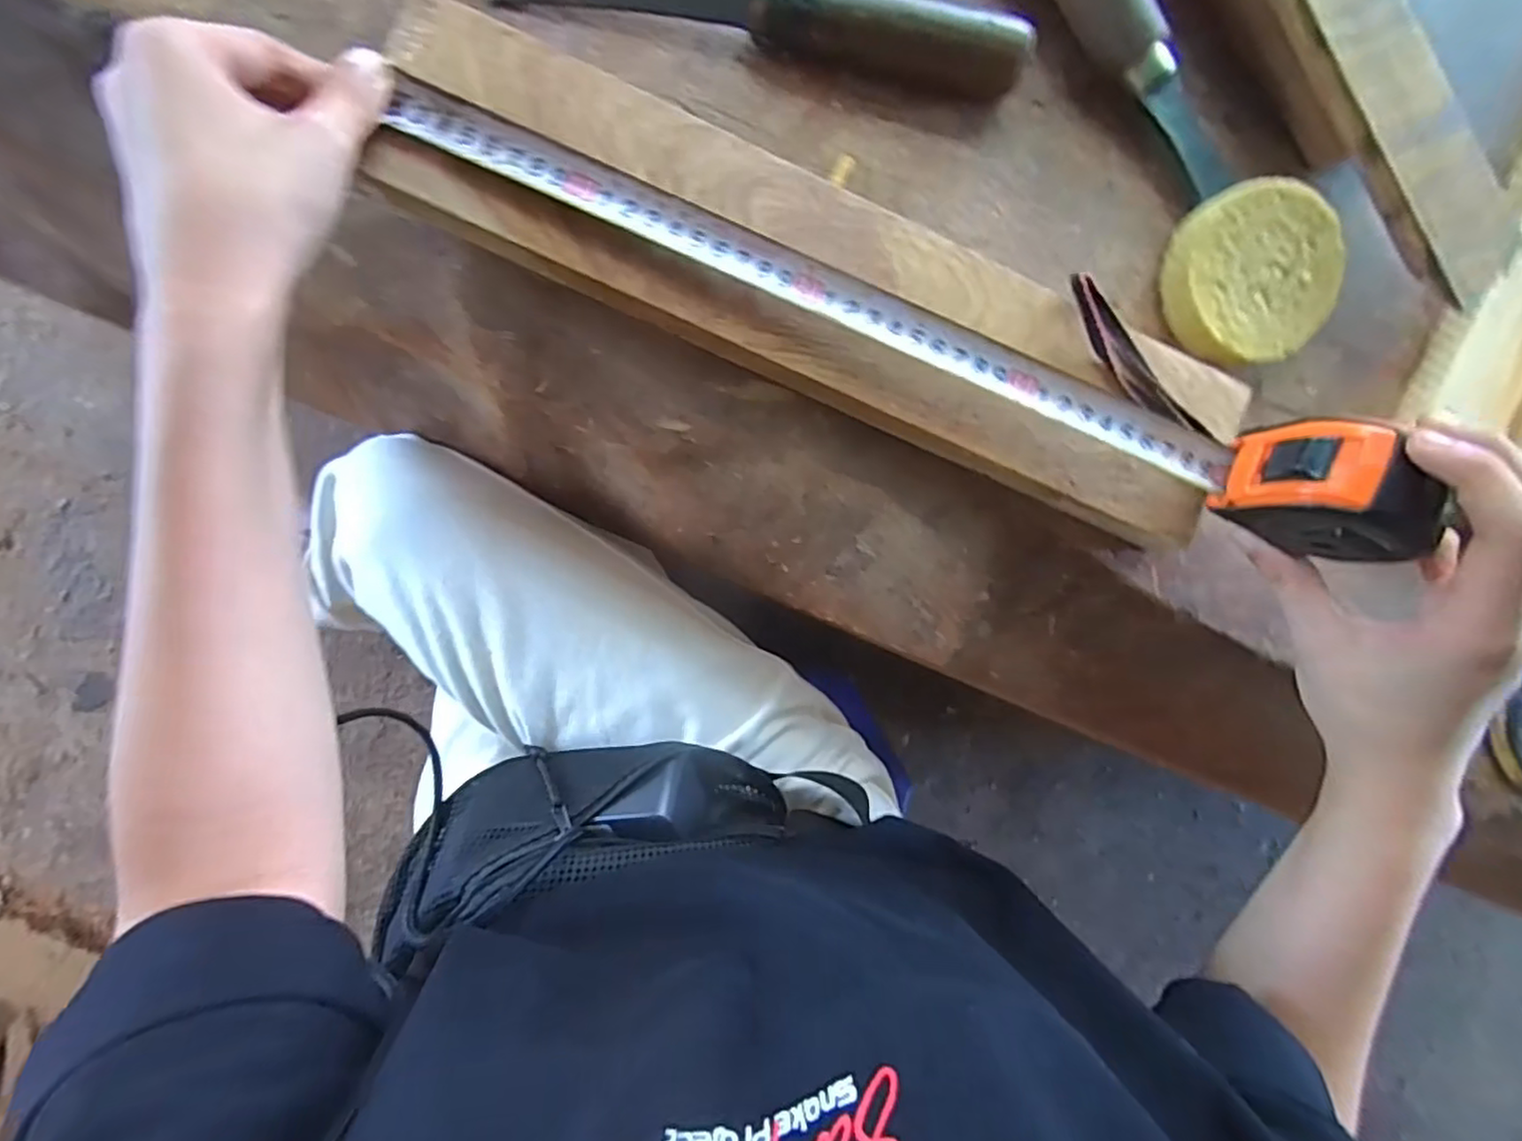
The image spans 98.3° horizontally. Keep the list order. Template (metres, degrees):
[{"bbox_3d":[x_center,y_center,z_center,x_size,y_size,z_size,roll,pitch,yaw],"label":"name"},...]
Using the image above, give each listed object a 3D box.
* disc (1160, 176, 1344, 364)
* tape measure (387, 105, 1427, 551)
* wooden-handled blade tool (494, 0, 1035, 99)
[{"bbox_3d":[0.237,-0.142,0.317,0.073,0.031,0.078,0,89,-5],"label":"disc"},{"bbox_3d":[0.049,-0.107,0.266,0.430,0.053,0.042,23,82,2],"label":"tape measure"},{"bbox_3d":[0.001,-0.251,0.291,0.233,0.032,0.030,7,83,-5],"label":"wooden-handled blade tool"}]

